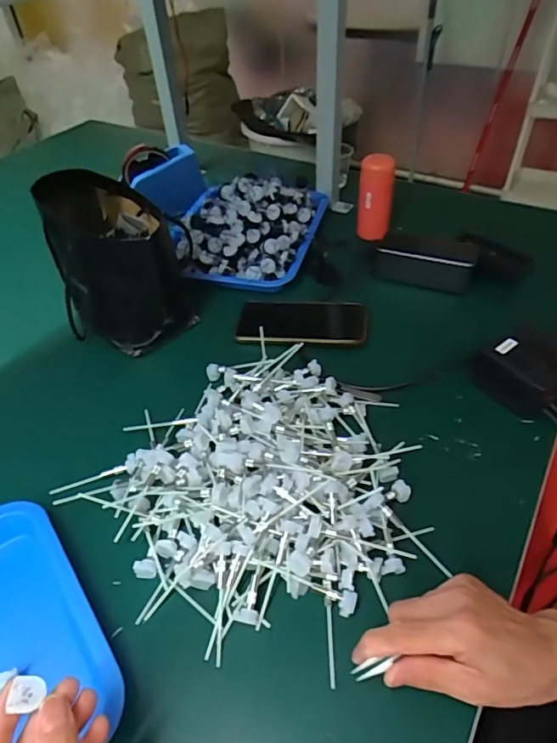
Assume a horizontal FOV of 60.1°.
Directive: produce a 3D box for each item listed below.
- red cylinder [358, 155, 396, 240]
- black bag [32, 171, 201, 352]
[{"bbox_3d":[0.147,-0.262,0.726,0.051,0.108,0.039,5,46,8],"label":"red cylinder"},{"bbox_3d":[-0.212,-0.131,0.599,0.179,0.162,0.131,34,56,31],"label":"black bag"}]

